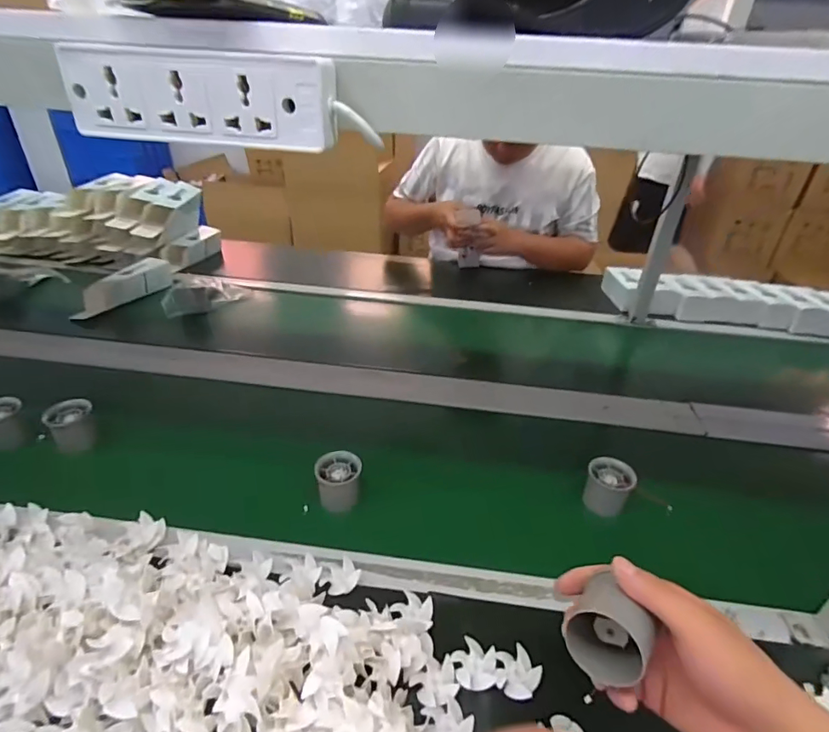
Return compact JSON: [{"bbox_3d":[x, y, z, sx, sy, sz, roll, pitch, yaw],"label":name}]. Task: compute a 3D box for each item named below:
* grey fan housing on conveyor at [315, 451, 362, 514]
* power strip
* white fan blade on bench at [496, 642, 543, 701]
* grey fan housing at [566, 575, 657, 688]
[{"bbox_3d":[-0.097,0.154,0.611,0.059,0.073,0.054,-7,34,-13],"label":"grey fan housing on conveyor"},{"bbox_3d":[-0.120,-0.163,0.291,0.183,0.049,0.025,7,34,8],"label":"power strip"},{"bbox_3d":[0.094,0.280,0.437,0.041,0.008,0.041,1,33,-1],"label":"white fan blade on bench"},{"bbox_3d":[0.130,0.177,0.320,0.046,0.042,0.046,22,39,28],"label":"grey fan housing"}]

